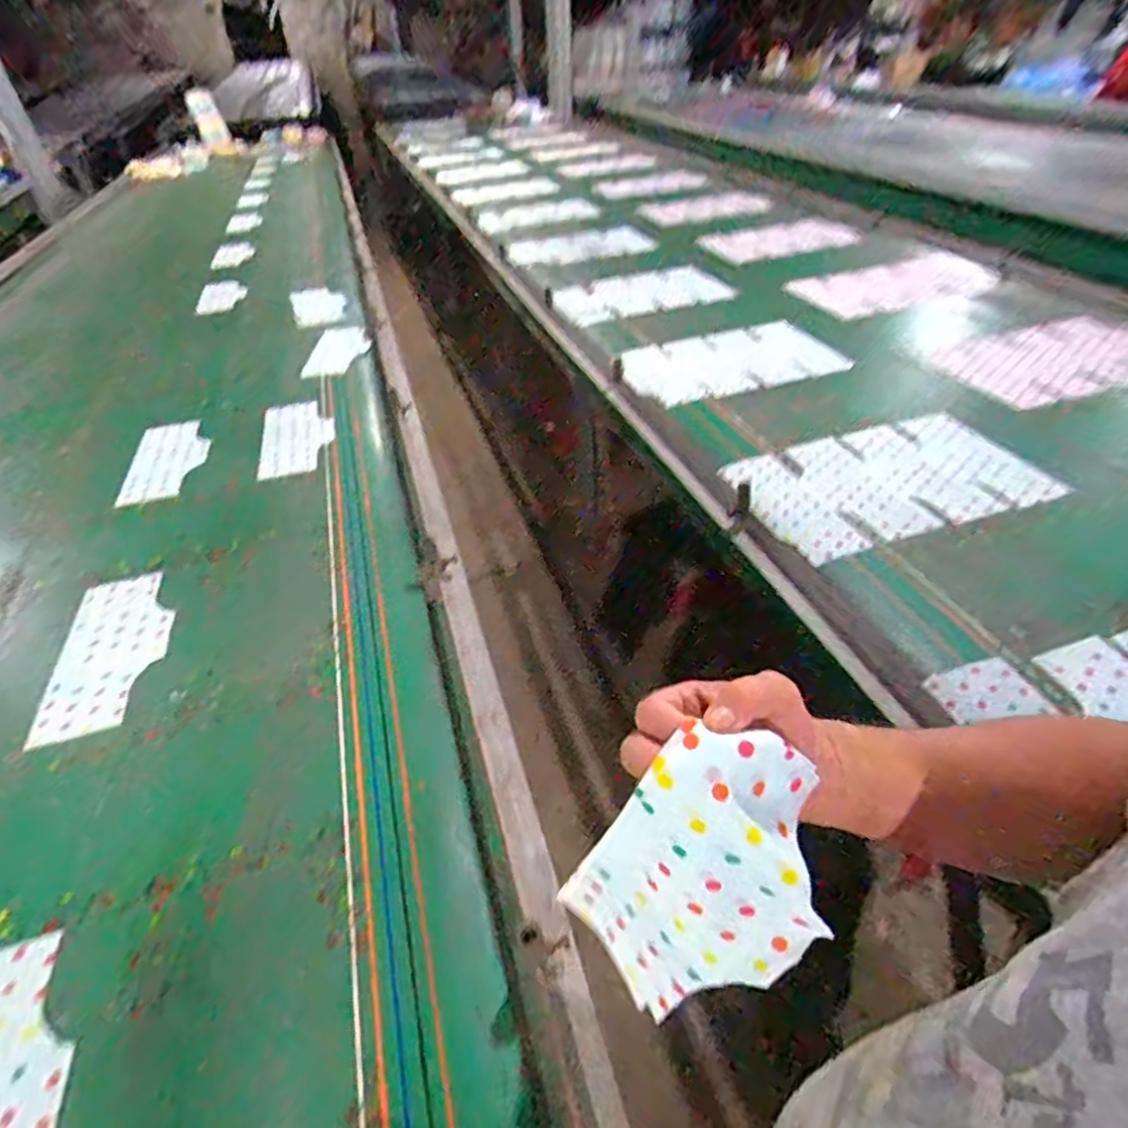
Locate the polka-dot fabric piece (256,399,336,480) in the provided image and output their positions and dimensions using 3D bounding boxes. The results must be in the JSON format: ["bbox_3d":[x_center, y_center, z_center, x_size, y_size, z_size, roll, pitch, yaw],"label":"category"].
[{"bbox_3d":[-0.547,-0.266,1.297,0.142,0.013,0.279,-16,43,-9],"label":"polka-dot fabric piece"}]

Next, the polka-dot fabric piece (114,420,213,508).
[{"bbox_3d":[-0.785,-0.213,1.257,0.146,0.006,0.274,-14,43,-12],"label":"polka-dot fabric piece"}]

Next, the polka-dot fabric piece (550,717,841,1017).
[{"bbox_3d":[0.083,0.215,0.418,0.098,0.261,0.116,-5,39,-25],"label":"polka-dot fabric piece"}]

